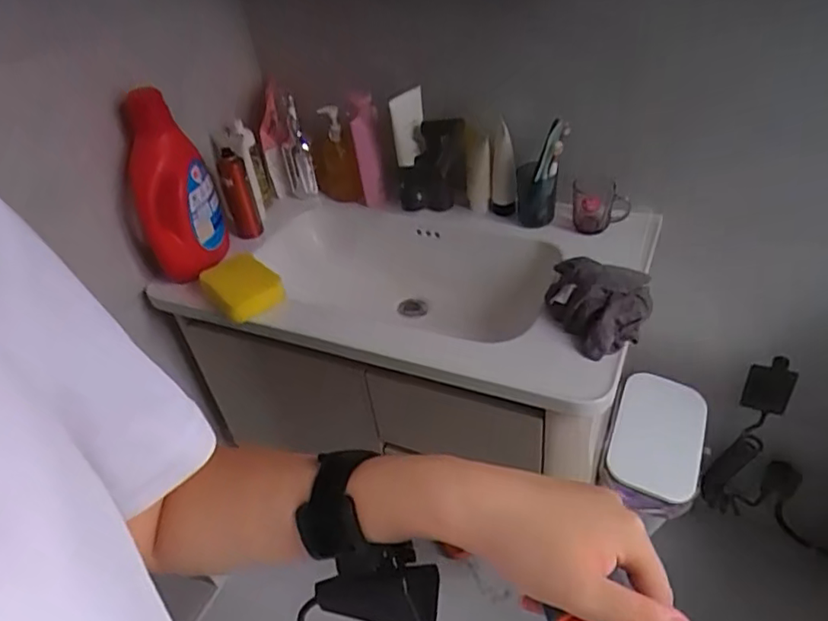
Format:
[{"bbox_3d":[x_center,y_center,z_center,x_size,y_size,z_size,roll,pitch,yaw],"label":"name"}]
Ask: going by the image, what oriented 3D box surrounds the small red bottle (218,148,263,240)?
[{"bbox_3d":[-0.300,-0.198,1.010,0.053,0.161,0.053,-18,41,-13],"label":"small red bottle"}]

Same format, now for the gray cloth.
[{"bbox_3d":[0.249,-0.007,0.789,0.136,0.074,0.127,1,40,11],"label":"gray cloth"}]

